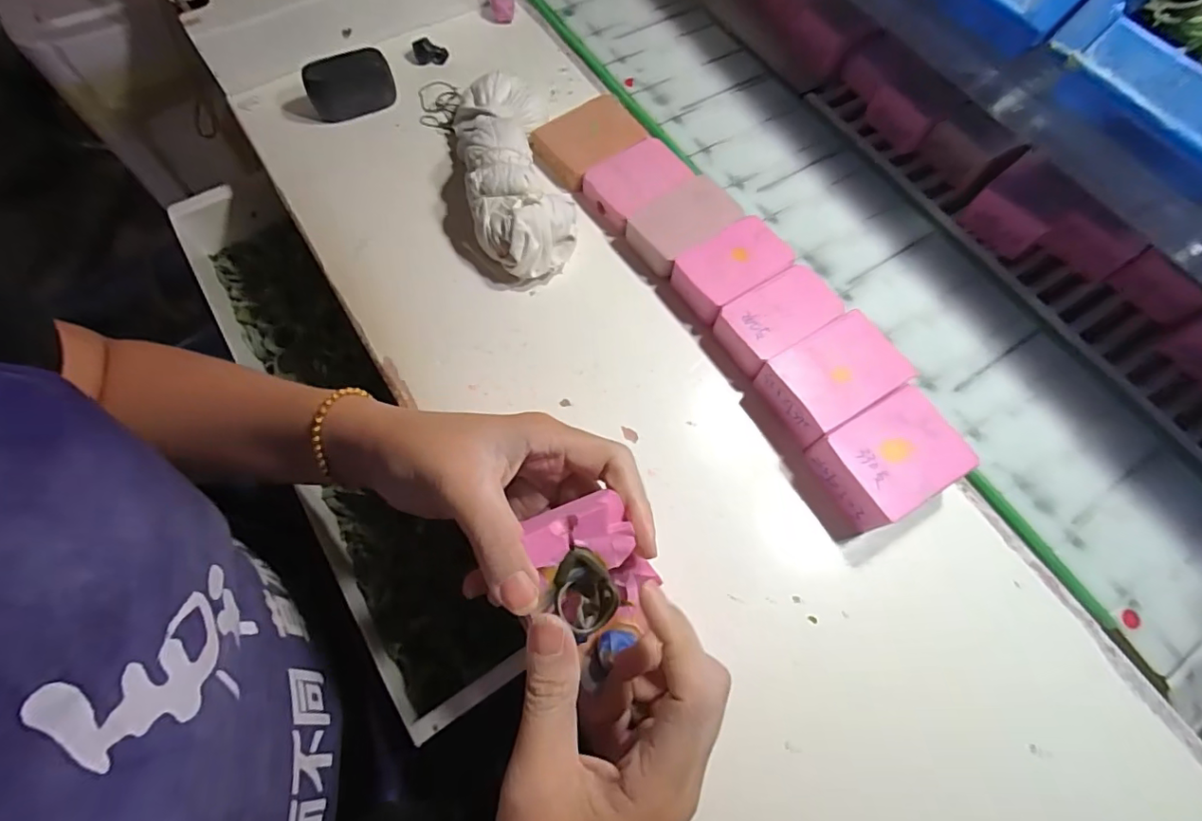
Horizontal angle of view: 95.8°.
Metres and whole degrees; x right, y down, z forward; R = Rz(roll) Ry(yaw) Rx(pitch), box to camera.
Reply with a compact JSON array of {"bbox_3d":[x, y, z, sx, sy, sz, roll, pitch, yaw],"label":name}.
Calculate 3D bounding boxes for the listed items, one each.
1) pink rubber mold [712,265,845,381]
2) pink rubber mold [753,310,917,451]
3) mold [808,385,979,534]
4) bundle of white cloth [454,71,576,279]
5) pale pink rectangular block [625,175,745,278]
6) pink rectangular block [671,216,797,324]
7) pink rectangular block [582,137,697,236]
[{"bbox_3d":[0.111,-0.057,0.342,0.070,0.027,0.043,-31,73,-12],"label":"pink rubber mold"},{"bbox_3d":[0.136,-0.018,0.326,0.073,0.030,0.052,-30,73,-12],"label":"pink rubber mold"},{"bbox_3d":[0.161,0.028,0.308,0.066,0.034,0.055,-27,72,-11],"label":"mold"},{"bbox_3d":[-0.063,-0.172,0.378,0.065,0.047,0.171,-12,70,-6],"label":"bundle of white cloth"},{"bbox_3d":[0.056,-0.127,0.372,0.070,0.021,0.045,-33,74,-13],"label":"pale pink rectangular block"},{"bbox_3d":[0.086,-0.093,0.357,0.070,0.023,0.044,-34,74,-13],"label":"pink rectangular block"},{"bbox_3d":[0.025,-0.162,0.388,0.067,0.019,0.050,-35,74,-13],"label":"pink rectangular block"}]

